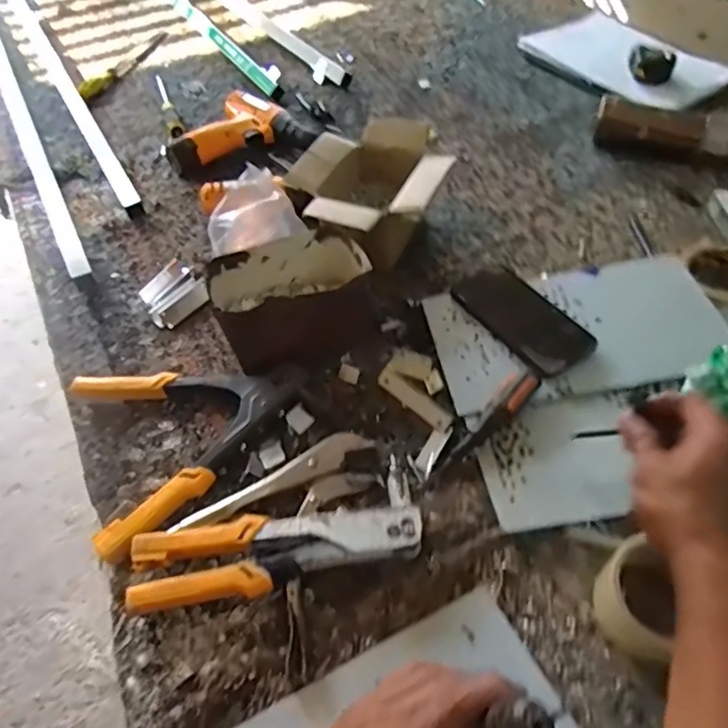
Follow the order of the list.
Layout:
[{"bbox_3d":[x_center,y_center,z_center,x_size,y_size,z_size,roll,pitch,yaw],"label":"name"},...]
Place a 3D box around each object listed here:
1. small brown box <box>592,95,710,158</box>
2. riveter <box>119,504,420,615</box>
[{"bbox_3d":[0.425,-0.354,0.875,0.144,0.066,0.058,25,58,18],"label":"small brown box"},{"bbox_3d":[-0.070,0.160,0.494,0.239,0.039,0.063,-8,51,-3],"label":"riveter"}]

